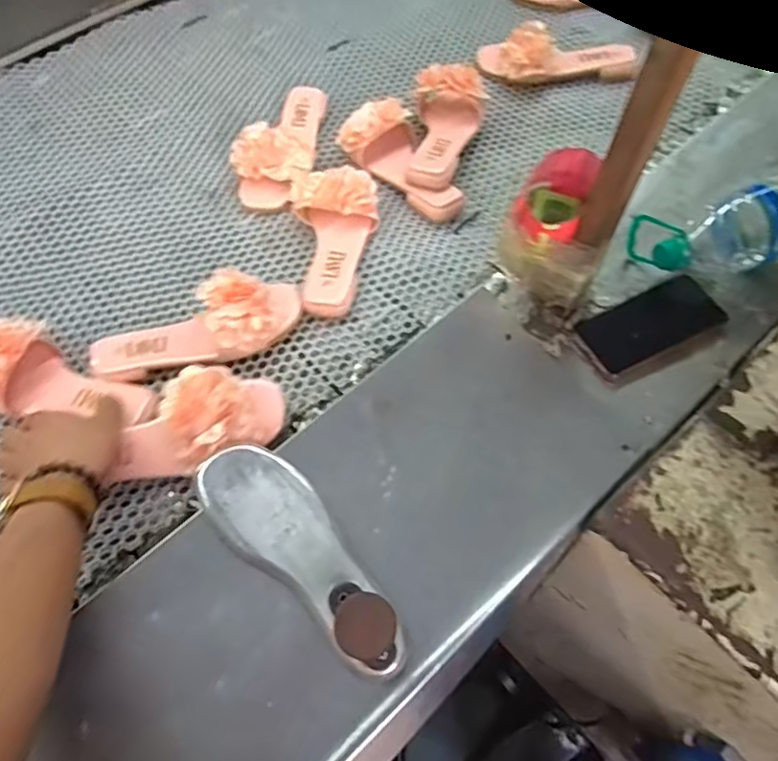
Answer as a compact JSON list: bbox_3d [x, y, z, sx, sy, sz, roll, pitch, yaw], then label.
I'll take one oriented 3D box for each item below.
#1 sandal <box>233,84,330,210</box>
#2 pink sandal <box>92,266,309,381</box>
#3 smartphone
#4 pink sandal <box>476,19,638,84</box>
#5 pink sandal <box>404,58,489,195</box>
[{"bbox_3d":[-0.149,-0.334,0.841,0.099,0.069,0.222,6,61,5],"label":"sandal"},{"bbox_3d":[-0.216,-0.057,0.684,0.240,0.071,0.092,-22,62,-11],"label":"pink sandal"},{"bbox_3d":[0.296,-0.063,0.683,0.175,0.011,0.074,-25,63,-12],"label":"smartphone"},{"bbox_3d":[0.265,-0.500,0.927,0.243,0.061,0.088,1,60,2],"label":"pink sandal"},{"bbox_3d":[0.081,-0.348,0.829,0.104,0.082,0.198,8,61,6],"label":"pink sandal"}]

